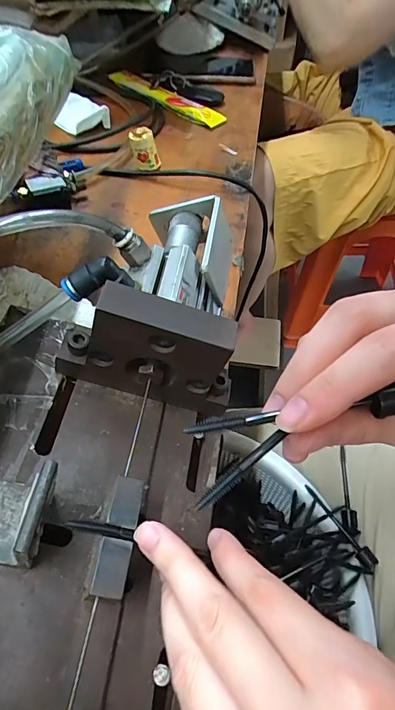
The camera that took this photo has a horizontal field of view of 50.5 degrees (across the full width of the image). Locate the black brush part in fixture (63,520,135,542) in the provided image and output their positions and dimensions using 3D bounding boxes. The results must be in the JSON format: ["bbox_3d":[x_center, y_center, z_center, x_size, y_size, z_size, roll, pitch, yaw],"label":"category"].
[{"bbox_3d":[-0.042,0.076,0.183,0.030,0.004,0.005,16,53,-10],"label":"black brush part in fixture"}]

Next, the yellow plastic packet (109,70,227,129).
[{"bbox_3d":[-0.048,-0.355,0.578,0.206,0.009,0.036,37,62,24],"label":"yellow plastic packet"}]

